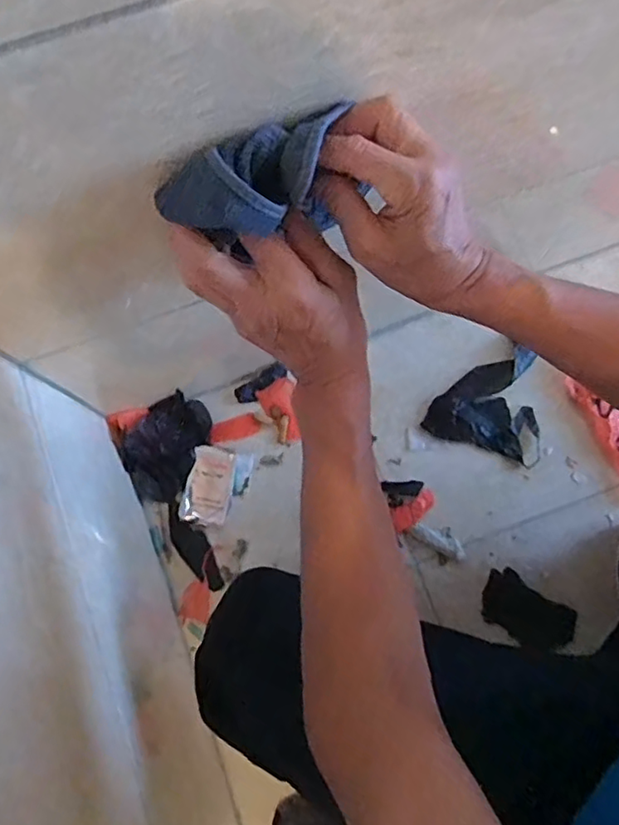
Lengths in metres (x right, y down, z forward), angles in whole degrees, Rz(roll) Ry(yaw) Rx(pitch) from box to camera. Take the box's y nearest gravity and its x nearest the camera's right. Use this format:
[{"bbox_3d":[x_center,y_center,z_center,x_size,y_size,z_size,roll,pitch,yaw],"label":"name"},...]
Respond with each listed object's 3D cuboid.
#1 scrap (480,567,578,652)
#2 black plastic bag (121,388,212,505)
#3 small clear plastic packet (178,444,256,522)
[{"bbox_3d":[0.258,0.238,0.731,0.107,0.018,0.063,31,80,6],"label":"scrap"},{"bbox_3d":[-0.185,0.042,0.782,0.087,0.029,0.135,25,79,5],"label":"black plastic bag"},{"bbox_3d":[-0.120,0.095,0.786,0.072,0.017,0.096,13,78,3],"label":"small clear plastic packet"}]

